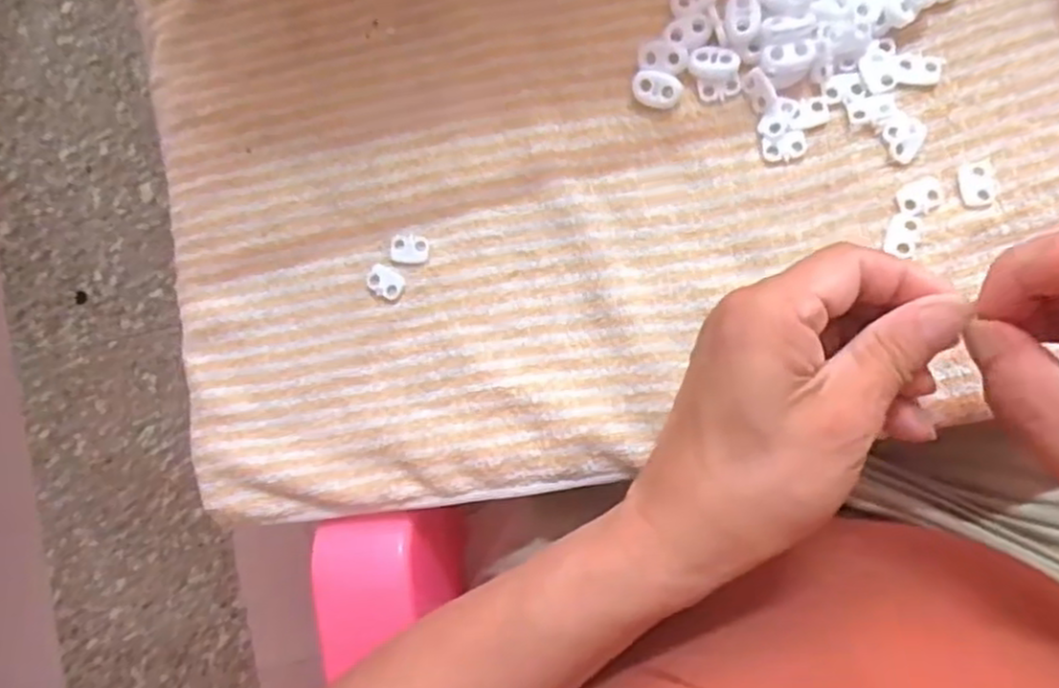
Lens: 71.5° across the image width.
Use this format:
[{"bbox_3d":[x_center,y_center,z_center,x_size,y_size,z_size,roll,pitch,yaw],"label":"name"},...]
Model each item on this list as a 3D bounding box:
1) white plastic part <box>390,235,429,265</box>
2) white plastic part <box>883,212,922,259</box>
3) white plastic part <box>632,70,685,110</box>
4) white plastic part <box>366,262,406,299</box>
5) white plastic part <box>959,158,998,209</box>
[{"bbox_3d":[-0.057,-0.044,0.345,0.018,0.004,0.013,5,87,8],"label":"white plastic part"},{"bbox_3d":[0.159,-0.047,0.312,0.012,0.004,0.018,16,89,8],"label":"white plastic part"},{"bbox_3d":[0.058,-0.114,0.331,0.022,0.006,0.015,20,89,8],"label":"white plastic part"},{"bbox_3d":[-0.068,-0.029,0.345,0.018,0.004,0.013,29,91,8],"label":"white plastic part"},{"bbox_3d":[0.190,-0.068,0.311,0.014,0.004,0.020,-6,86,7],"label":"white plastic part"}]

